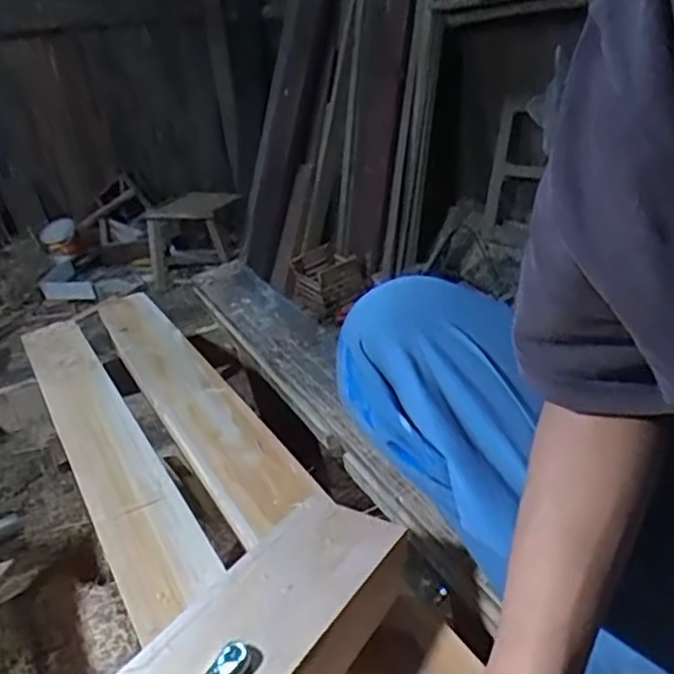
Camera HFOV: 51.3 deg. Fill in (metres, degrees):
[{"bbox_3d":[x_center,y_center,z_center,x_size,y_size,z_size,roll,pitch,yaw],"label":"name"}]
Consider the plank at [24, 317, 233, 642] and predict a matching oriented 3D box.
[{"bbox_3d":[-0.366,0.145,1.090,0.124,0.029,0.816,-1,23,-32],"label":"plank"}]

